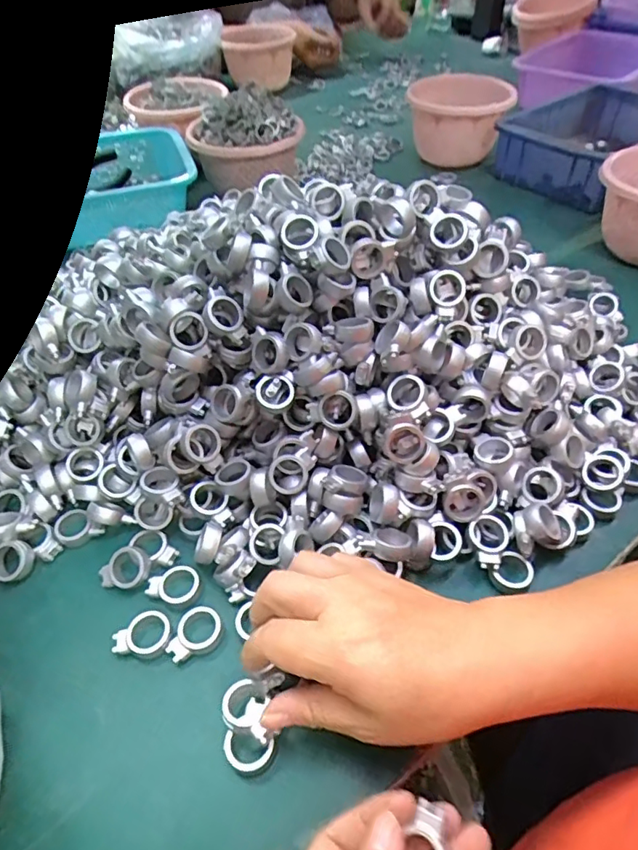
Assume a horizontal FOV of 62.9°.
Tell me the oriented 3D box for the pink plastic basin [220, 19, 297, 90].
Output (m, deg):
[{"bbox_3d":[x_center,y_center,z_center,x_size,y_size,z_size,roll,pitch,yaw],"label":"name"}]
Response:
[{"bbox_3d":[-0.125,-0.781,1.095,0.146,0.095,0.173,-6,48,-2],"label":"pink plastic basin"}]

